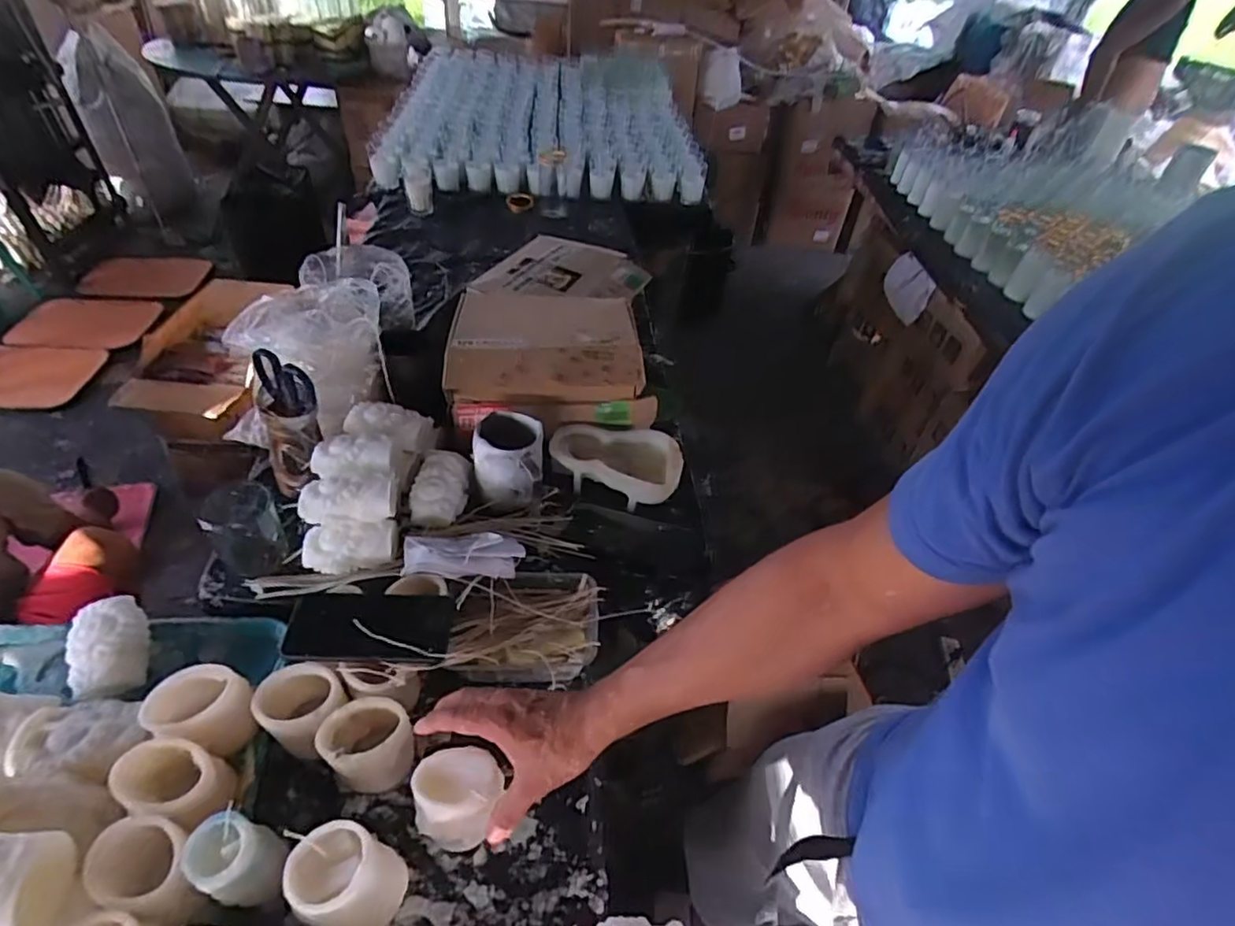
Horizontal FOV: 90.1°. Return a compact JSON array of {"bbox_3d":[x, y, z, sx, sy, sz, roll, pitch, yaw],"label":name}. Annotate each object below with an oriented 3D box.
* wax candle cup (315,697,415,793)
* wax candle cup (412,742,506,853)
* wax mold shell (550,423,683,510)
[{"bbox_3d":[-0.237,0.273,0.593,0.067,0.078,0.068,4,44,-4],"label":"wax candle cup"},{"bbox_3d":[-0.139,0.300,0.552,0.072,0.091,0.057,5,44,-3],"label":"wax candle cup"},{"bbox_3d":[-0.003,0.000,0.853,0.177,0.043,0.117,5,44,-3],"label":"wax mold shell"}]

